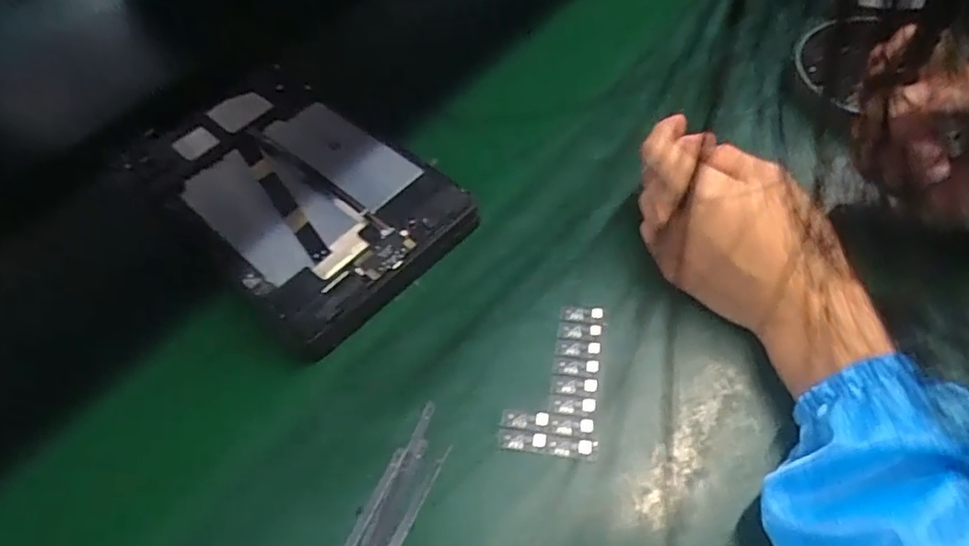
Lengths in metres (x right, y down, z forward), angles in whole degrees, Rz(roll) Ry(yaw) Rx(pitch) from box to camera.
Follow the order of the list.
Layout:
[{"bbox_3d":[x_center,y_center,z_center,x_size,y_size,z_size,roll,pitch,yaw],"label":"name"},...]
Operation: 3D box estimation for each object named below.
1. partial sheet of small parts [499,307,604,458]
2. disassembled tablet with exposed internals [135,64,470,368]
[{"bbox_3d":[0.042,0.059,0.362,0.050,0.004,0.092,7,55,11],"label":"partial sheet of small parts"},{"bbox_3d":[-0.153,-0.073,0.471,0.155,0.022,0.278,-40,60,-22],"label":"disassembled tablet with exposed internals"}]

